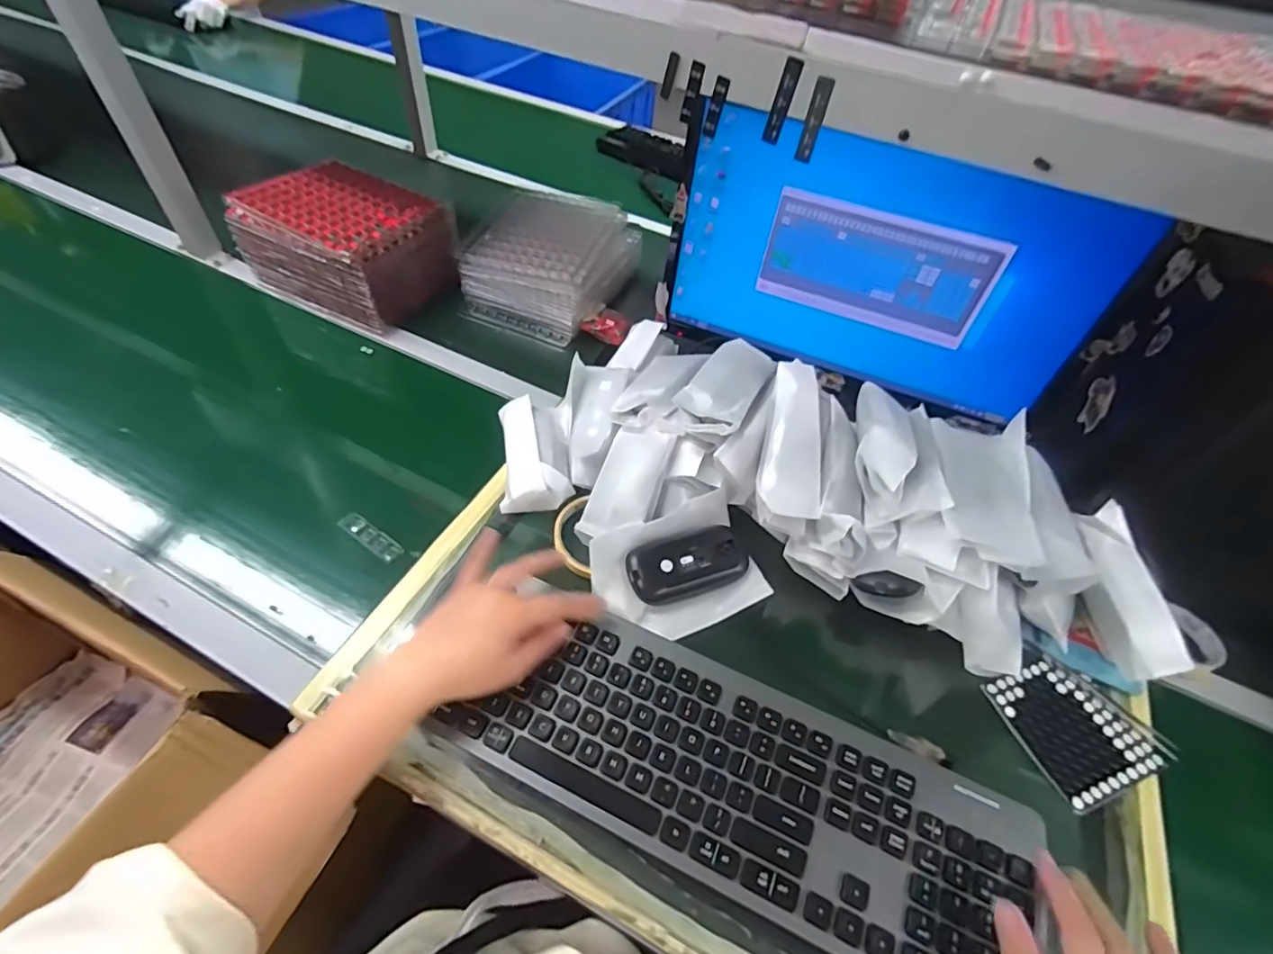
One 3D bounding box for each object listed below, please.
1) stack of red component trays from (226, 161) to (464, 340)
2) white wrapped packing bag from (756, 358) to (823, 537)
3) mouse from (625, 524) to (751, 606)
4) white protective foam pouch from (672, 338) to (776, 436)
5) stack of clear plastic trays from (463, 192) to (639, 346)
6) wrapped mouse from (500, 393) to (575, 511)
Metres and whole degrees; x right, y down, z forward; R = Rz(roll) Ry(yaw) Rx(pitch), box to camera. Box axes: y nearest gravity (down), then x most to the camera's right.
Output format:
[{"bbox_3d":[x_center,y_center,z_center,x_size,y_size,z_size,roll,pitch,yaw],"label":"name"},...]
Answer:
[{"bbox_3d":[-0.434,-0.357,0.876,0.277,0.135,0.195,24,52,13],"label":"stack of red component trays"},{"bbox_3d":[0.138,-0.031,0.500,0.051,0.028,0.154,8,74,1],"label":"white wrapped packing bag"},{"bbox_3d":[0.045,0.078,0.498,0.107,0.024,0.055,-14,82,-16],"label":"mouse"},{"bbox_3d":[0.088,-0.088,0.535,0.060,0.024,0.126,28,53,16],"label":"white protective foam pouch"},{"bbox_3d":[-0.140,-0.363,0.953,0.240,0.102,0.305,17,51,8],"label":"stack of clear plastic trays"},{"bbox_3d":[-0.101,-0.024,0.560,0.065,0.034,0.124,-3,51,-9],"label":"wrapped mouse"}]

